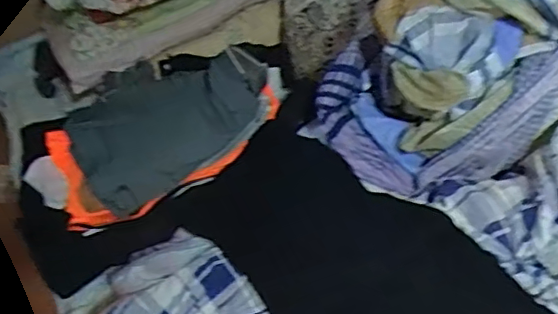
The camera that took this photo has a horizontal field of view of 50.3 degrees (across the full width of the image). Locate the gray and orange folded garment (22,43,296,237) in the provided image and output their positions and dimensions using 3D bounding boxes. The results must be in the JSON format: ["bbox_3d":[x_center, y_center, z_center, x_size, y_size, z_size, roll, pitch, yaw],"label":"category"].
[{"bbox_3d":[-0.232,-0.067,1.116,0.497,0.078,0.338,-28,49,-3],"label":"gray and orange folded garment"}]

